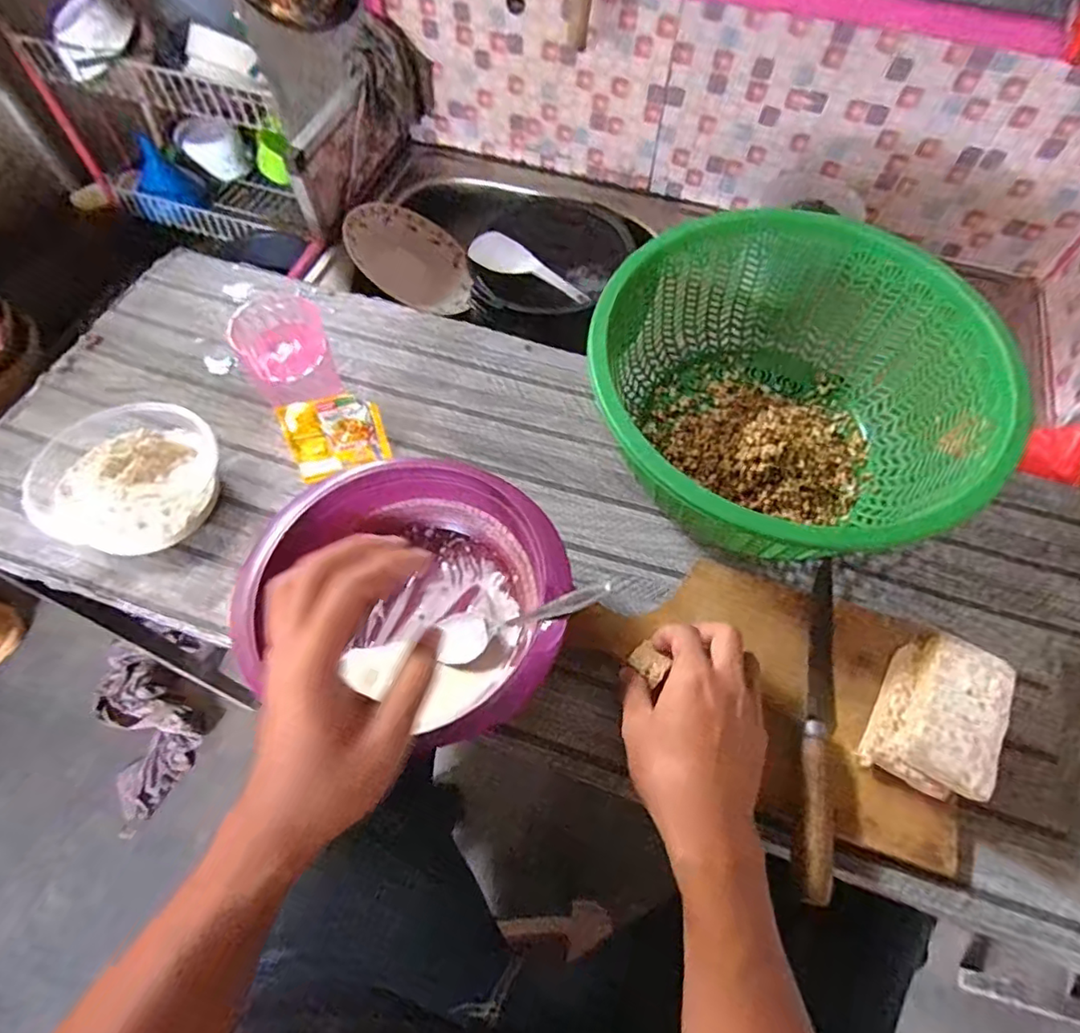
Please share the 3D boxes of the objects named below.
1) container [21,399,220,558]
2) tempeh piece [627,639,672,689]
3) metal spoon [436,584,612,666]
[{"bbox_3d":[-0.357,-0.034,0.527,0.131,0.062,0.137,0,62,-1],"label":"container"},{"bbox_3d":[0.083,0.111,0.450,0.020,0.008,0.031,-33,68,-17],"label":"tempeh piece"},{"bbox_3d":[-0.012,0.076,0.433,0.148,0.021,0.040,-23,57,31],"label":"metal spoon"}]

